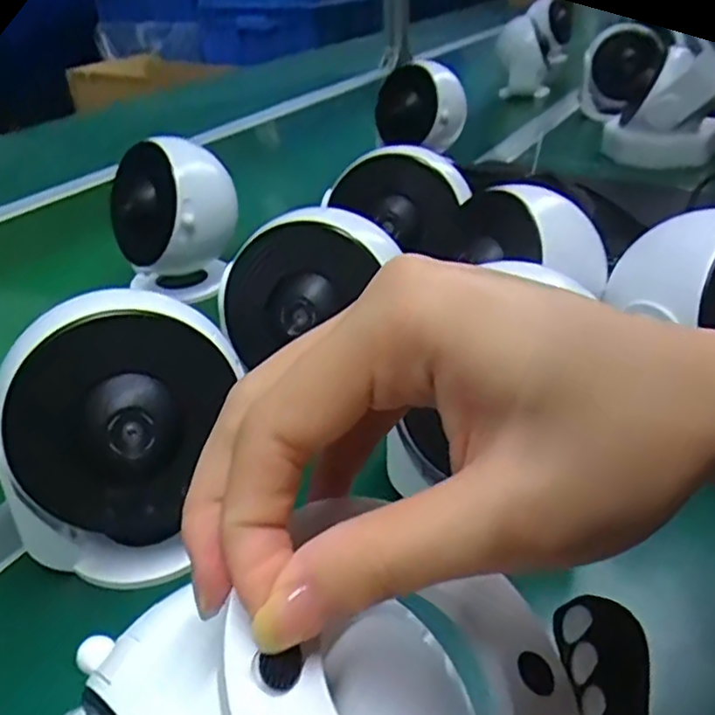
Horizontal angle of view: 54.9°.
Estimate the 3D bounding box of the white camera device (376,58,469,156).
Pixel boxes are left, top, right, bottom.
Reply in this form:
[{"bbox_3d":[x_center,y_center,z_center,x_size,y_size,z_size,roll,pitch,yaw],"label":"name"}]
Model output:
[{"bbox_3d":[0.074,-0.294,0.801,0.059,0.086,0.098,-20,35,-26],"label":"white camera device"}]

